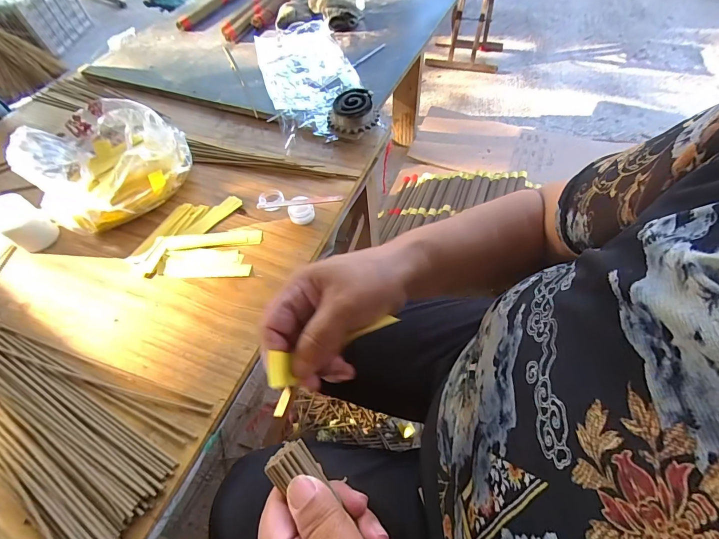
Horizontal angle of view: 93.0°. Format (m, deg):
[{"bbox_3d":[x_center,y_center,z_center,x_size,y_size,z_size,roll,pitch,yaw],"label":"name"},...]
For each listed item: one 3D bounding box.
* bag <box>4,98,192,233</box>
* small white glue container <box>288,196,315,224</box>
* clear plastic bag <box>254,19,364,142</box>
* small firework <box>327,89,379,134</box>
[{"bbox_3d":[-0.398,-0.166,0.537,0.221,0.090,0.205,13,59,13],"label":"bag"},{"bbox_3d":[-0.086,-0.087,0.504,0.037,0.028,0.034,-17,58,-6],"label":"small white glue container"},{"bbox_3d":[-0.105,-0.396,0.690,0.170,0.039,0.408,-17,57,-6],"label":"clear plastic bag"},{"bbox_3d":[-0.012,-0.267,0.592,0.086,0.054,0.068,-5,57,2],"label":"small firework"}]

